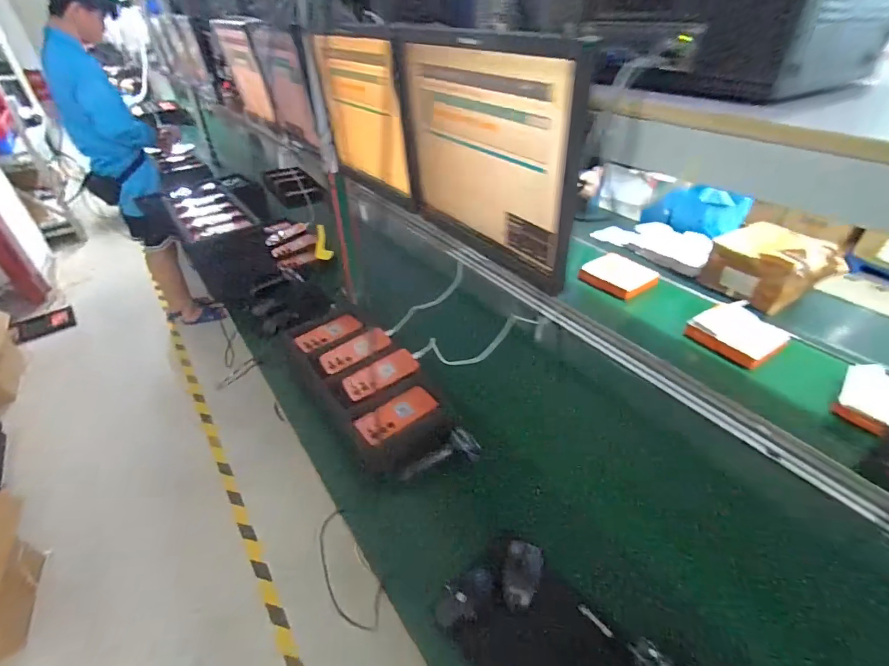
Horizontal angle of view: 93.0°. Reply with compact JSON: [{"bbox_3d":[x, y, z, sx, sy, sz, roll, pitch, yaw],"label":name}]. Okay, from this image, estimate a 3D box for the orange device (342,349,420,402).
[{"bbox_3d":[-0.147,0.093,0.972,0.169,0.032,0.077,-20,42,-23],"label":"orange device"}]

